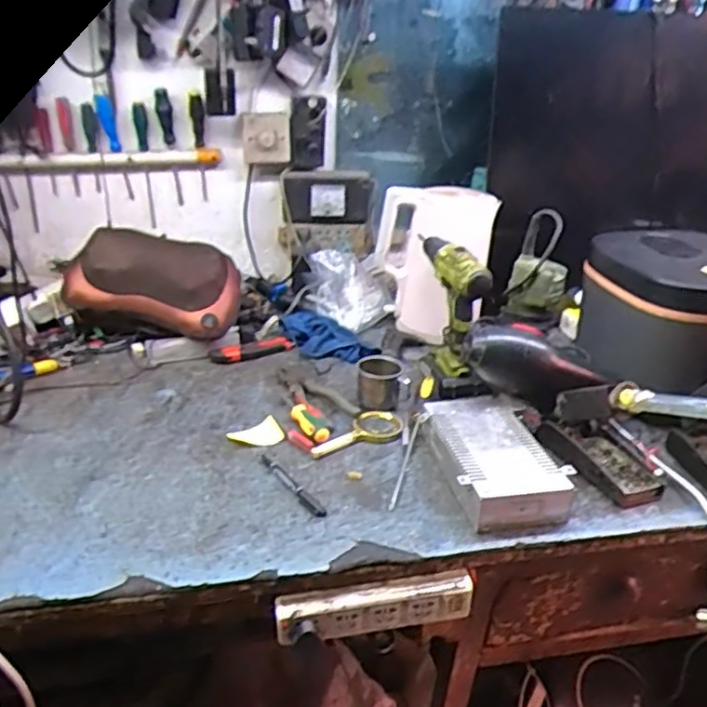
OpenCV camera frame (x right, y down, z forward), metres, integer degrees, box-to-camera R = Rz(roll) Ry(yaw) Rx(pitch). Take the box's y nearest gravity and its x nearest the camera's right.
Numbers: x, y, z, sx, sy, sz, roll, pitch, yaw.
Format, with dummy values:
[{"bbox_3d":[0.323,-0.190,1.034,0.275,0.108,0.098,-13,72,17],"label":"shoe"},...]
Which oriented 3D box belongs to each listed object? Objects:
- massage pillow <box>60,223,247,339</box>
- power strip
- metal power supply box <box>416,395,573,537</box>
[{"bbox_3d":[-0.329,-0.117,1.111,0.279,0.160,0.096,11,-7,1],"label":"massage pillow"},{"bbox_3d":[0.024,0.274,0.724,0.212,0.048,0.026,-3,26,-13],"label":"power strip"},{"bbox_3d":[0.174,0.131,0.869,0.133,0.056,0.226,-4,26,-14],"label":"metal power supply box"}]

